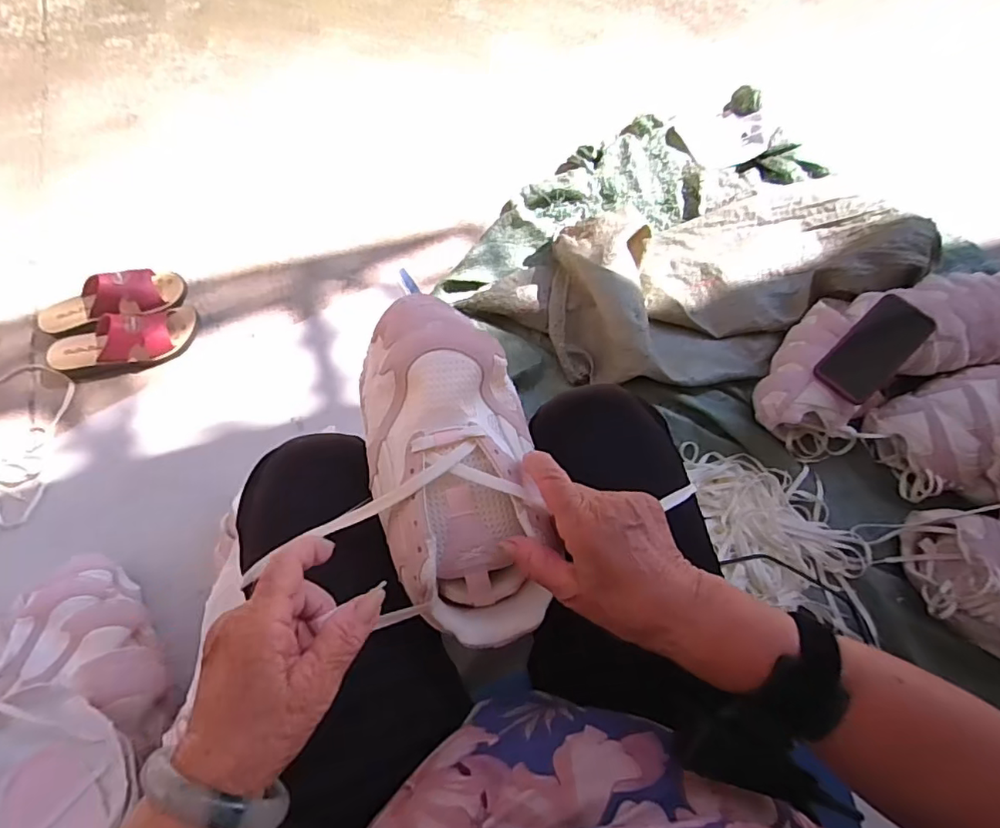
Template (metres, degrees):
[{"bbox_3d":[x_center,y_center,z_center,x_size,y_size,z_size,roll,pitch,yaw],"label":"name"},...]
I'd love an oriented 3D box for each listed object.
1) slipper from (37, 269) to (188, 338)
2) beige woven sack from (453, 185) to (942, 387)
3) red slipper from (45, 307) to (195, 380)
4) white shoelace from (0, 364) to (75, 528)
[{"bbox_3d":[-0.656,-0.193,0.918,0.230,0.068,0.078,-16,68,-9],"label":"slipper"},{"bbox_3d":[0.320,-0.231,0.939,0.699,0.141,0.365,-23,69,-11],"label":"beige woven sack"},{"bbox_3d":[-0.613,-0.121,0.889,0.224,0.080,0.089,-21,69,-11],"label":"red slipper"},{"bbox_3d":[-0.738,0.033,0.858,0.156,0.011,0.269,-26,70,-13],"label":"white shoelace"}]

